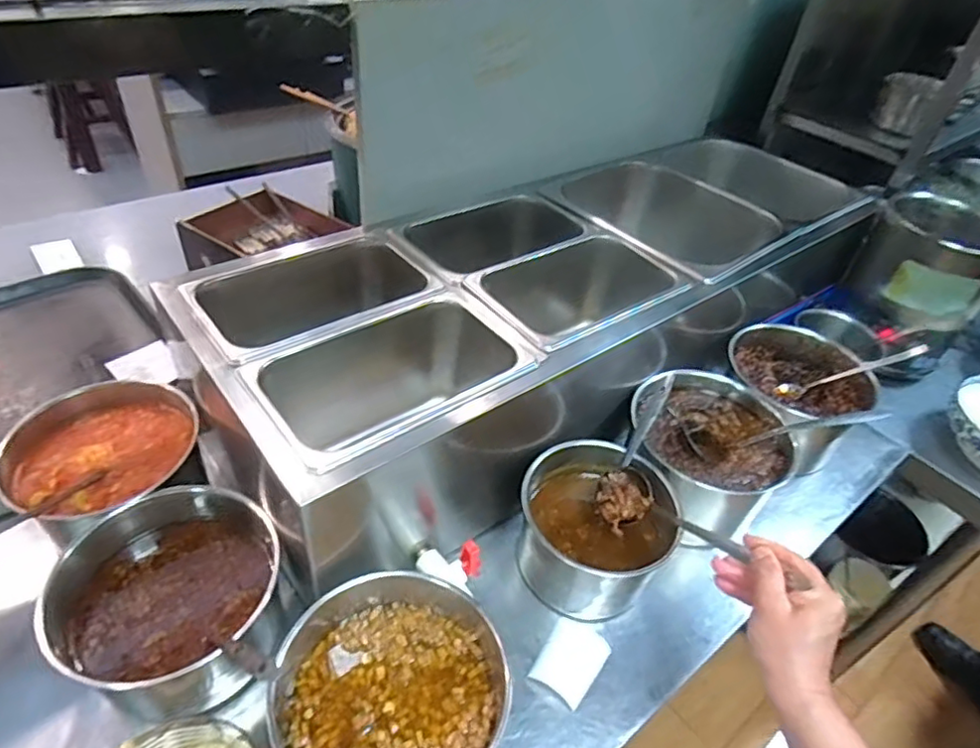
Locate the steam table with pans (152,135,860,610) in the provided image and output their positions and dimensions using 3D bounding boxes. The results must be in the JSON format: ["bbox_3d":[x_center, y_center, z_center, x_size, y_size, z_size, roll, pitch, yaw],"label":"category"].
[{"bbox_3d":[0.120,-0.109,0.911,1.021,0.226,0.359,-26,52,-32],"label":"steam table with pans"}]

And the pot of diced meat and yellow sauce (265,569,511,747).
[{"bbox_3d":[-0.087,0.282,0.545,0.196,0.110,0.191,4,42,-4],"label":"pot of diced meat and yellow sauce"}]

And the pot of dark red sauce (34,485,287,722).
[{"bbox_3d":[-0.289,0.199,0.553,0.180,0.125,0.170,4,42,-4],"label":"pot of dark red sauce"}]

